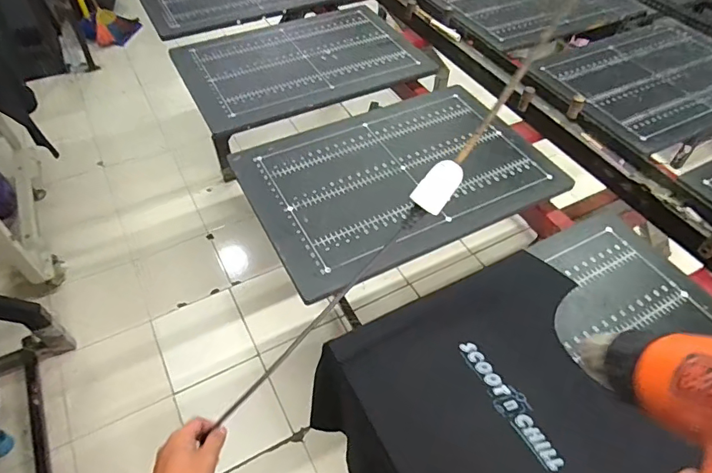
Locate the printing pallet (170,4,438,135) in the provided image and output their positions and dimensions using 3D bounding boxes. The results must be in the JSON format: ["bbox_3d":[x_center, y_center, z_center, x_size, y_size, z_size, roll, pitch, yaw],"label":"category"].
[{"bbox_3d":[-0.150,-0.484,1.230,0.597,0.015,0.419,-22,54,-19],"label":"printing pallet"}]

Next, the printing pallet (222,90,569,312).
[{"bbox_3d":[0.081,-0.146,0.959,0.595,0.017,0.432,-23,55,-20],"label":"printing pallet"}]

